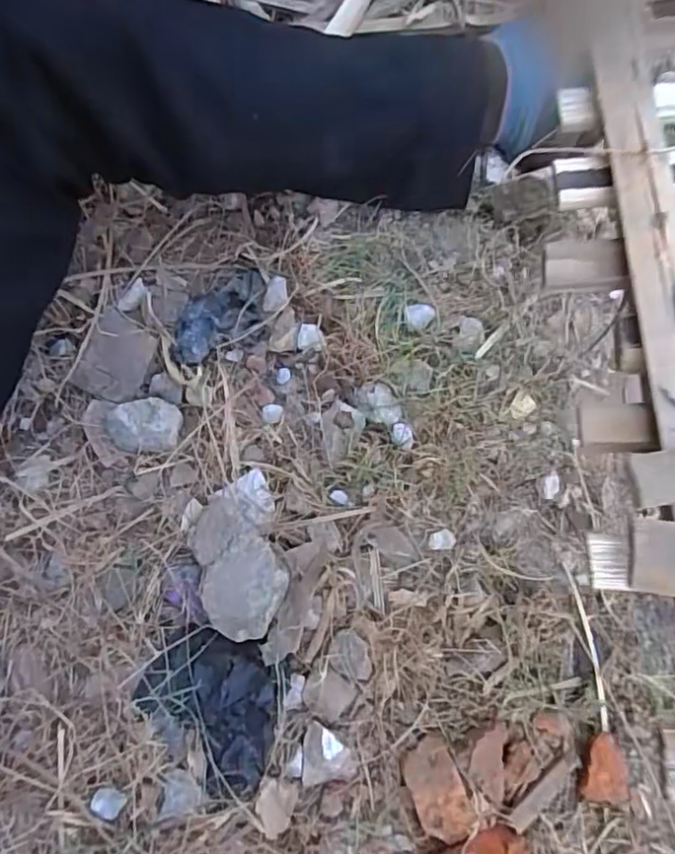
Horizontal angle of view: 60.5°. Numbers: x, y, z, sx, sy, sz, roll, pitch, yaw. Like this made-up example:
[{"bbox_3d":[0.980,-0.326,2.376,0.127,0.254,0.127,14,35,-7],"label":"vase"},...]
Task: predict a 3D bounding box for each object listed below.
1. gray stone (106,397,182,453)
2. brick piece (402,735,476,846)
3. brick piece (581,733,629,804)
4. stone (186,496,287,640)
[{"bbox_3d":[-0.157,-0.002,0.465,0.058,0.022,0.041,-2,73,0],"label":"gray stone"},{"bbox_3d":[0.067,0.244,0.389,0.035,0.025,0.061,-20,74,-5],"label":"brick piece"},{"bbox_3d":[0.185,0.236,0.399,0.032,0.018,0.044,9,74,4],"label":"brick piece"},{"bbox_3d":[-0.075,0.104,0.429,0.060,0.027,0.100,-28,75,-7],"label":"stone"}]

